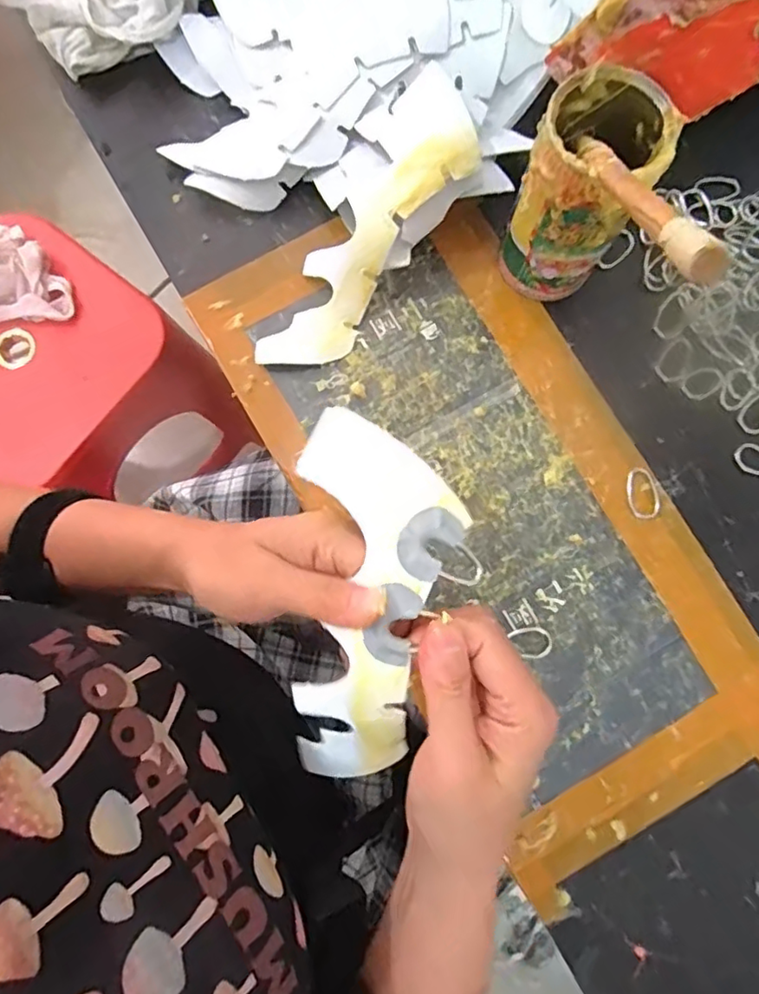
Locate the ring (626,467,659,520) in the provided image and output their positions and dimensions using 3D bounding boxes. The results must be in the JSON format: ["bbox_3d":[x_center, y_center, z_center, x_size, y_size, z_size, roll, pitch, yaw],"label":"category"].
[{"bbox_3d":[0.170,-0.002,0.383,0.018,0.004,0.033,-13,80,-4],"label":"ring"}]

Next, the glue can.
[{"bbox_3d":[0.115,-0.176,0.354,0.063,0.125,0.064,0,80,-1],"label":"glue can"}]

